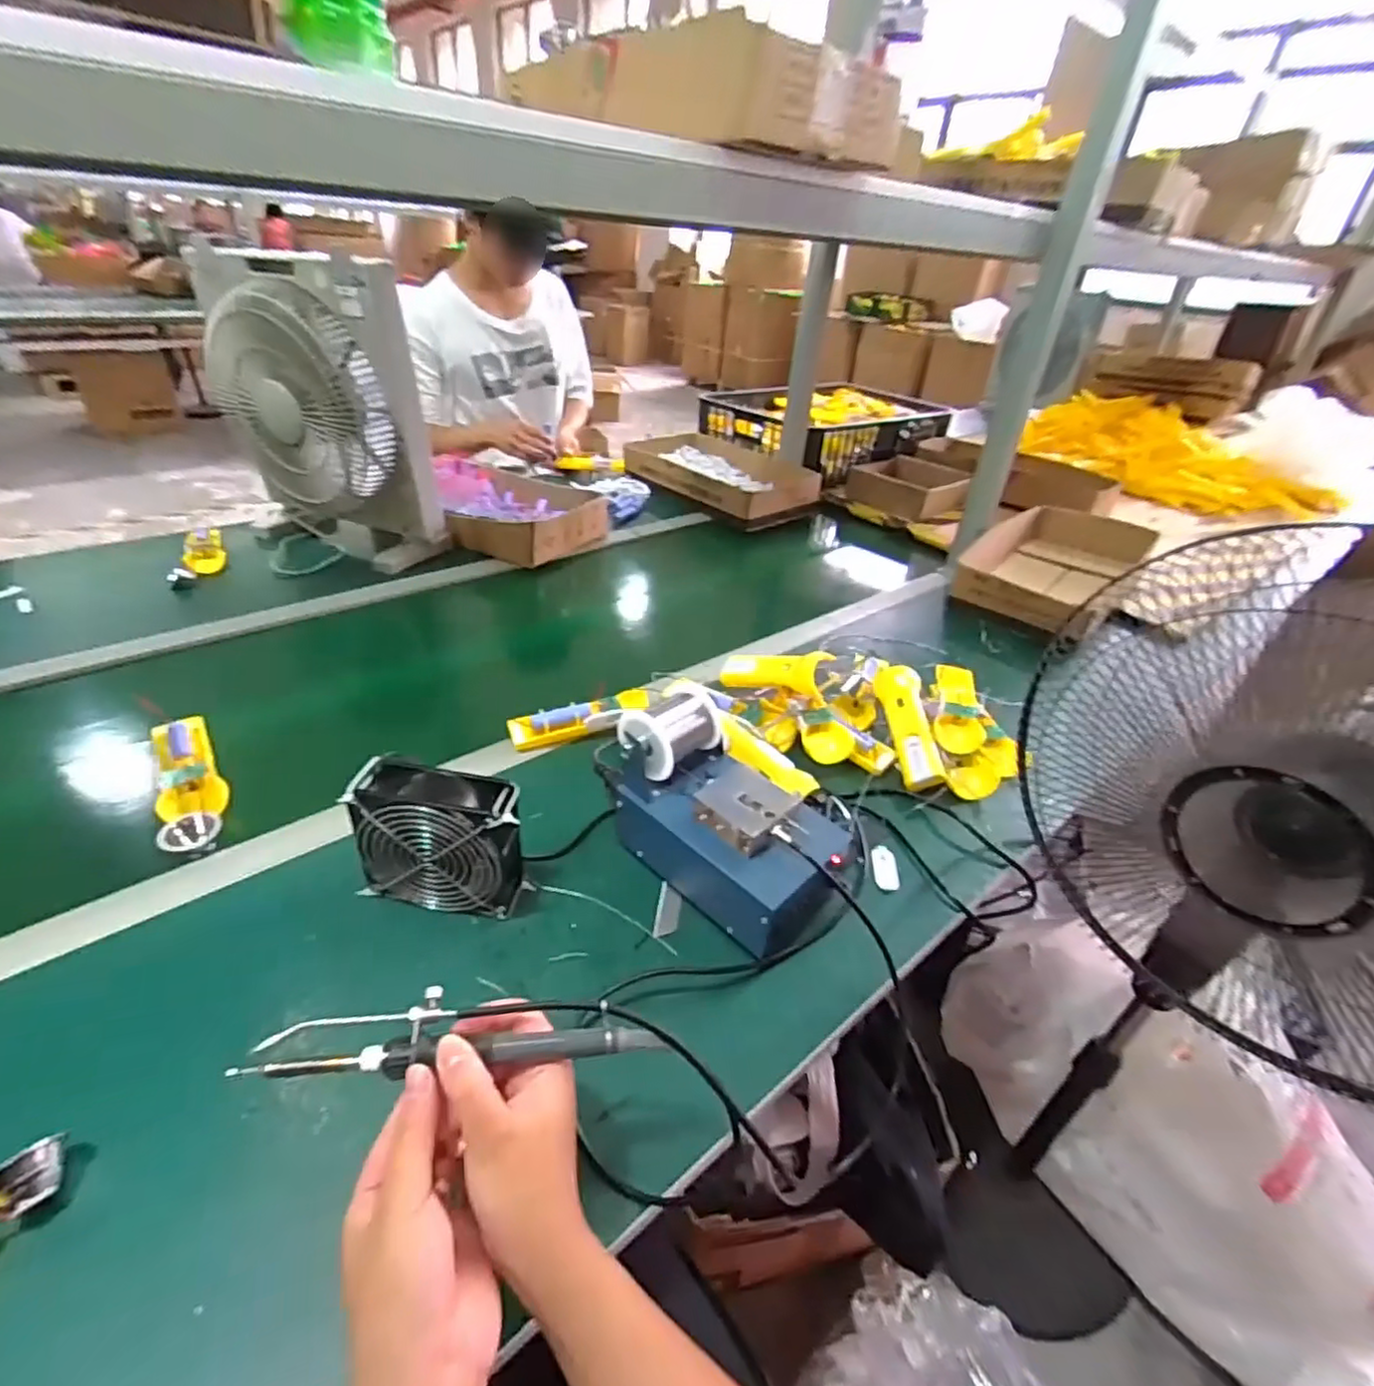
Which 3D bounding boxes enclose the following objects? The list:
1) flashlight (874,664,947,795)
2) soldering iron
[{"bbox_3d":[0.258,0.031,0.779,0.044,0.041,0.207,6,33,1],"label":"flashlight"},{"bbox_3d":[-0.115,0.179,0.352,0.207,0.020,0.035,4,33,-14],"label":"soldering iron"}]

